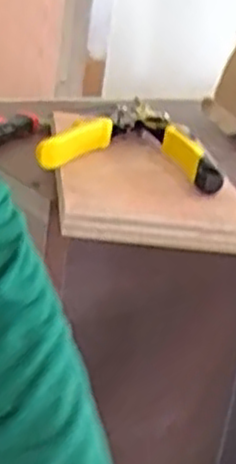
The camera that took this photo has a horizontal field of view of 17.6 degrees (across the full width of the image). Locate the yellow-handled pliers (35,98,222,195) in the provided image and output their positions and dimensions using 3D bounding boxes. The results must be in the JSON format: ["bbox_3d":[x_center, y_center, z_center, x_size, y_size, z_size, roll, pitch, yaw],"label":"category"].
[{"bbox_3d":[0.015,-0.078,0.634,0.134,0.026,0.164,9,20,2],"label":"yellow-handled pliers"}]

